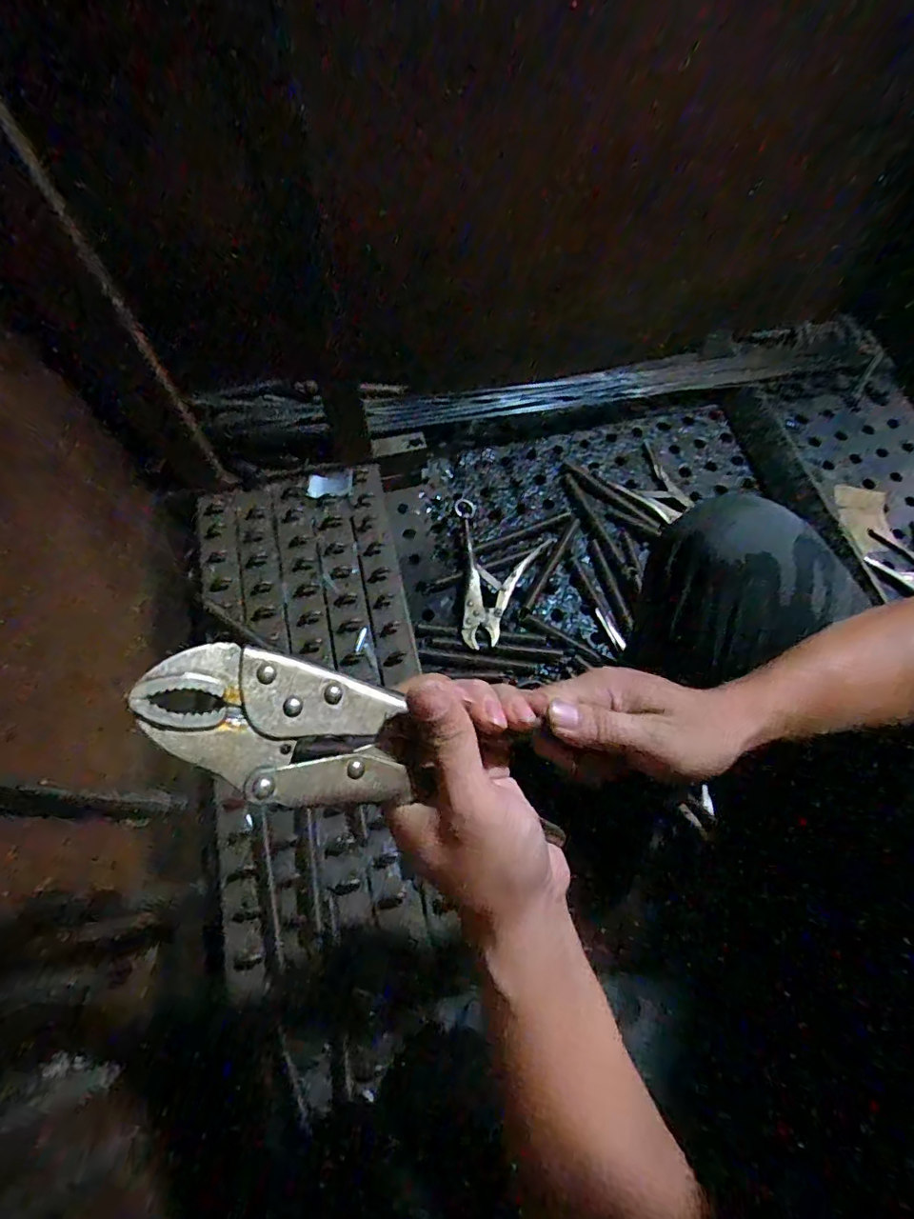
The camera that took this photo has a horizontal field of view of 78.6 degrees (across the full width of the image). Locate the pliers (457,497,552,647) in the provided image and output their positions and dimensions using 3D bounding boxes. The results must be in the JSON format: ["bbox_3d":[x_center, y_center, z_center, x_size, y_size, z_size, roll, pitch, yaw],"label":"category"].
[{"bbox_3d":[0.033,-0.060,0.903,0.162,0.020,0.230,24,67,11],"label":"pliers"}]

